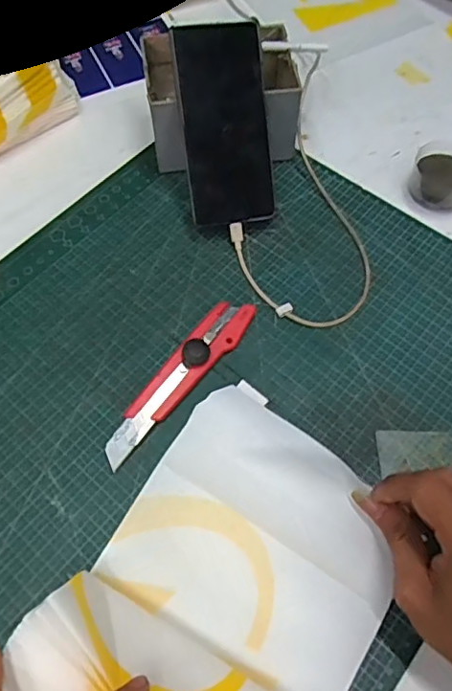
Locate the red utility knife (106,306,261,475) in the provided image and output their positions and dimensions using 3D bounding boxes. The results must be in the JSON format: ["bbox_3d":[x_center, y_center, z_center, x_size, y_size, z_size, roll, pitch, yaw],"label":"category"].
[{"bbox_3d":[-0.037,0.022,0.426,0.030,0.020,0.164,37,68,19],"label":"red utility knife"}]

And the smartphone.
[{"bbox_3d":[0.001,-0.191,0.472,0.076,0.008,0.162,-7,103,2],"label":"smartphone"}]

